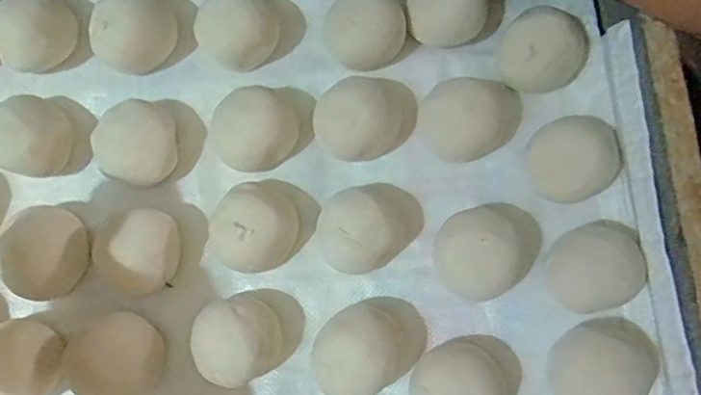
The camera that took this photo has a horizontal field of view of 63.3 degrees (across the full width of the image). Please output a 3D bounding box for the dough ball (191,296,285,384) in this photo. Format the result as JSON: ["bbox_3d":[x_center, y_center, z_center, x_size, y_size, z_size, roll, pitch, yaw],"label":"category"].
[{"bbox_3d":[-0.070,0.088,0.352,0.051,0.040,0.049,0,77,1],"label":"dough ball"}]

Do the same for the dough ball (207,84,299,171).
[{"bbox_3d":[-0.064,-0.045,0.376,0.048,0.033,0.053,28,79,8],"label":"dough ball"}]

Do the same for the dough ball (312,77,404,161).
[{"bbox_3d":[0.006,-0.050,0.379,0.057,0.035,0.050,-36,79,-6],"label":"dough ball"}]

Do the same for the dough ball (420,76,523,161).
[{"bbox_3d":[0.077,-0.047,0.373,0.069,0.045,0.051,-6,77,0],"label":"dough ball"}]

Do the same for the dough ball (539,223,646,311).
[{"bbox_3d":[0.149,0.044,0.354,0.050,0.035,0.050,0,77,1],"label":"dough ball"}]

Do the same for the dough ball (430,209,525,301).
[{"bbox_3d":[0.079,0.037,0.355,0.049,0.042,0.051,0,77,1],"label":"dough ball"}]

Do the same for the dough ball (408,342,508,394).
[{"bbox_3d":[0.063,0.116,0.342,0.055,0.039,0.054,0,77,1],"label":"dough ball"}]

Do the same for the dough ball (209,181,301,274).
[{"bbox_3d":[-0.060,0.020,0.360,0.052,0.038,0.058,31,80,8],"label":"dough ball"}]

